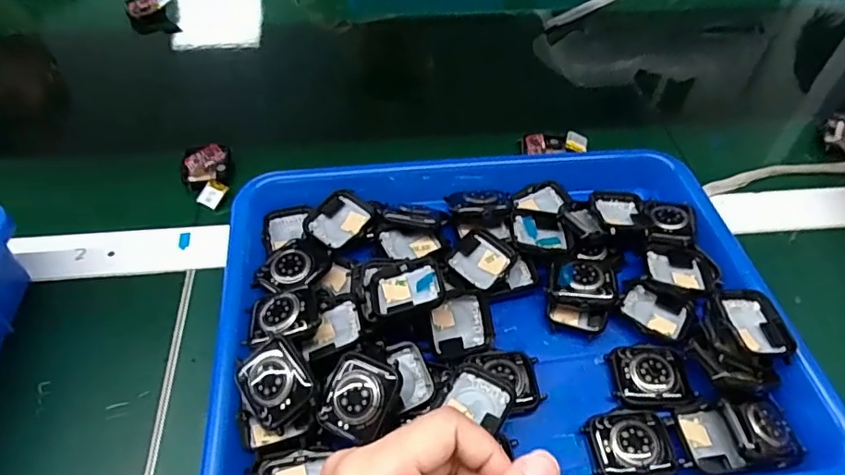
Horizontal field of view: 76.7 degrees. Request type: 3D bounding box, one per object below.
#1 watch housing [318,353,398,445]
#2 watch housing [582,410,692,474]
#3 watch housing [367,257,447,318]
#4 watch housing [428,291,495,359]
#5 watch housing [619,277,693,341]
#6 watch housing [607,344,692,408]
[{"bbox_3d":[-0.033,0.080,0.268,0.033,0.006,0.039,14,73,18],"label":"watch housing"},{"bbox_3d":[0.112,0.110,0.281,0.046,0.010,0.035,-3,50,-5],"label":"watch housing"},{"bbox_3d":[-0.010,0.028,0.311,0.042,0.011,0.033,-8,51,-9],"label":"watch housing"},{"bbox_3d":[0.023,0.051,0.314,0.042,0.014,0.035,-11,76,-20],"label":"watch housing"},{"bbox_3d":[0.144,0.045,0.329,0.039,0.014,0.034,23,53,16],"label":"watch housing"},{"bbox_3d":[0.131,0.078,0.303,0.043,0.006,0.036,0,50,-2],"label":"watch housing"}]

